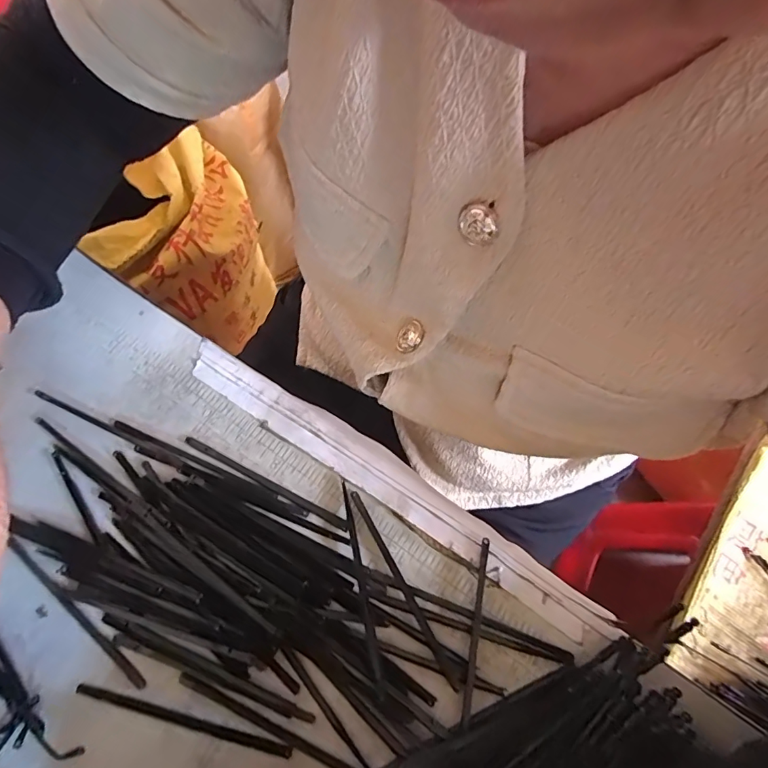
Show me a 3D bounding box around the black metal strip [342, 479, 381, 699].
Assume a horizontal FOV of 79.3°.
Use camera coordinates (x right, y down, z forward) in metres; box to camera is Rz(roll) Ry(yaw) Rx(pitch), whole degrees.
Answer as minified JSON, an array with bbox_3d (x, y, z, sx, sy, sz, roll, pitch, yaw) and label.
[{"bbox_3d":[-0.011,0.094,0.223,0.004,0.006,0.095,-10,70,-7],"label":"black metal strip"}]

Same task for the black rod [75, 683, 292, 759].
[{"bbox_3d":[-0.090,0.150,0.205,0.099,0.004,0.006,13,68,5],"label":"black rod"}]

